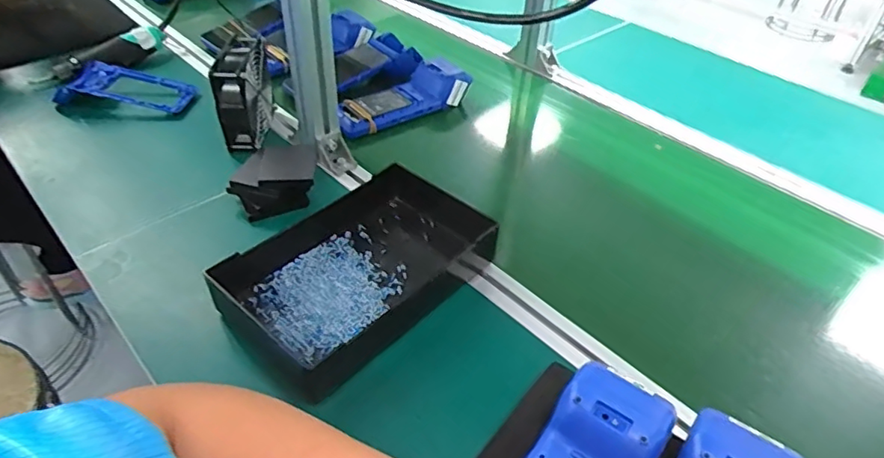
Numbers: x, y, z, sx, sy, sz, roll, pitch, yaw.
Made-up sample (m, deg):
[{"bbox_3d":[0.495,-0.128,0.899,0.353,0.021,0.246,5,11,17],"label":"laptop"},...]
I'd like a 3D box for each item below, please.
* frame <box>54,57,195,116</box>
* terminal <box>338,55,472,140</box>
[{"bbox_3d":[-0.463,-0.205,0.863,0.176,0.024,0.088,11,47,-8],"label":"frame"},{"bbox_3d":[-0.068,-0.200,0.882,0.224,0.050,0.082,-25,49,-27],"label":"terminal"}]

